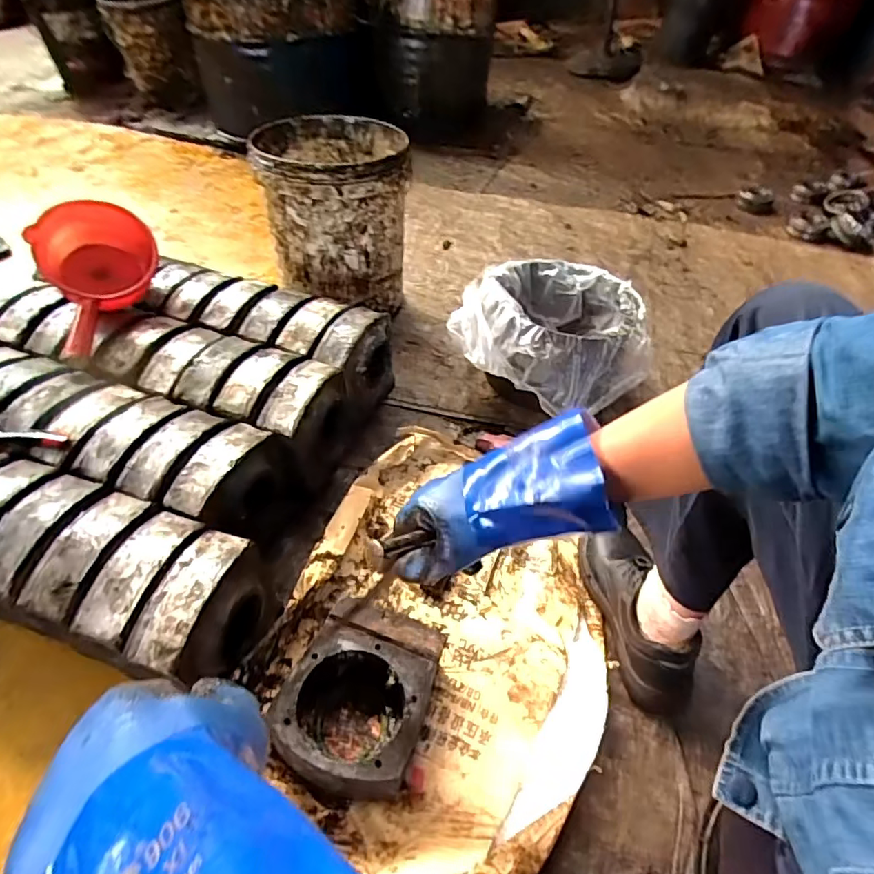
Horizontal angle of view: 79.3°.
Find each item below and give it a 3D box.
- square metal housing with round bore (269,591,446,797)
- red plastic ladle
[{"bbox_3d":[-0.089,0.299,0.615,0.153,0.079,0.185,14,48,10],"label":"square metal housing with round bore"},{"bbox_3d":[-0.522,-0.250,0.834,0.168,0.154,0.215,-23,52,-22],"label":"red plastic ladle"}]

